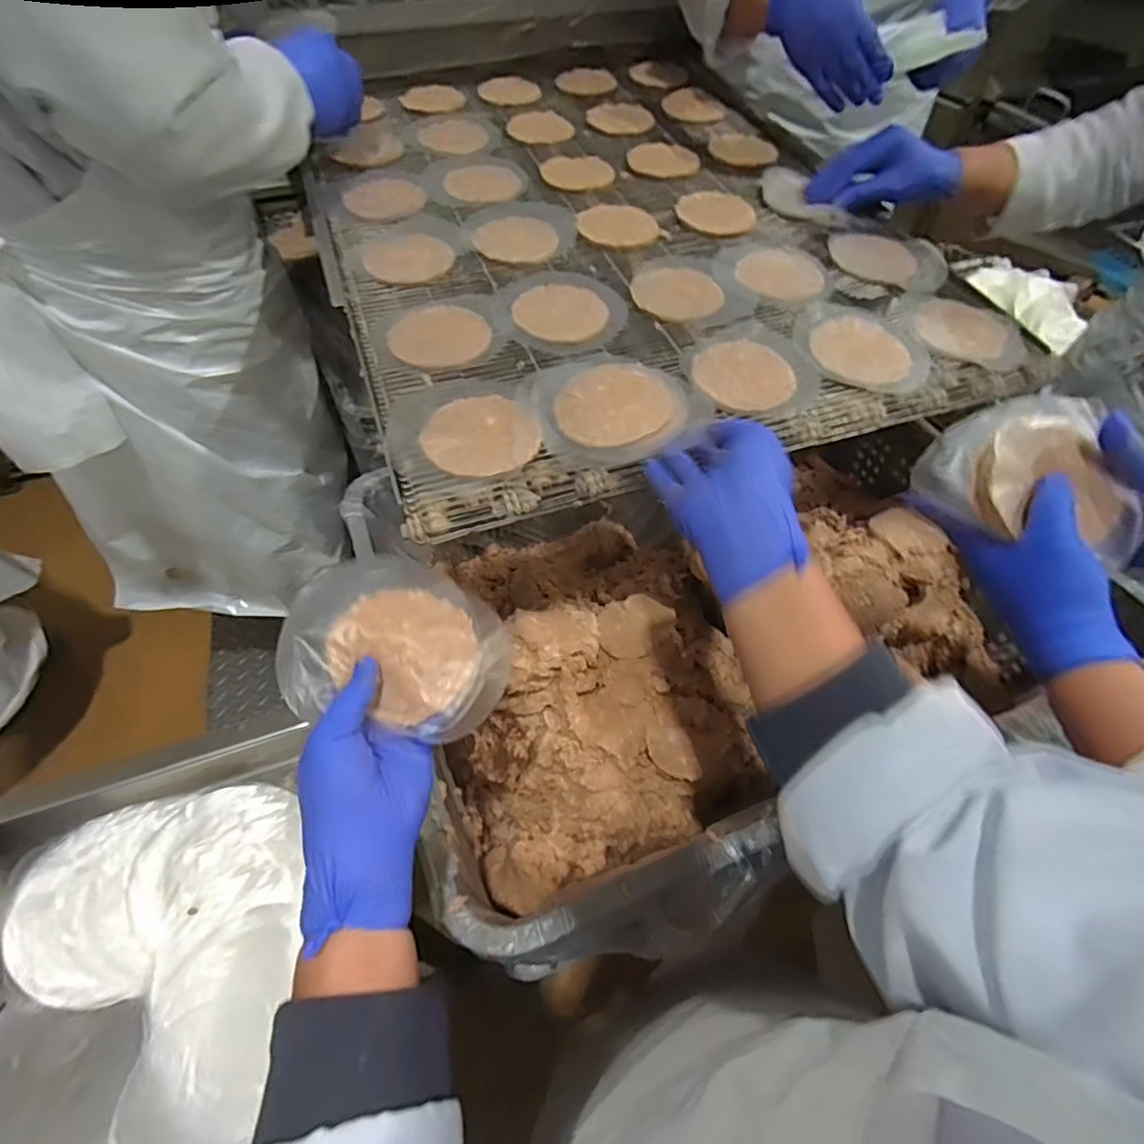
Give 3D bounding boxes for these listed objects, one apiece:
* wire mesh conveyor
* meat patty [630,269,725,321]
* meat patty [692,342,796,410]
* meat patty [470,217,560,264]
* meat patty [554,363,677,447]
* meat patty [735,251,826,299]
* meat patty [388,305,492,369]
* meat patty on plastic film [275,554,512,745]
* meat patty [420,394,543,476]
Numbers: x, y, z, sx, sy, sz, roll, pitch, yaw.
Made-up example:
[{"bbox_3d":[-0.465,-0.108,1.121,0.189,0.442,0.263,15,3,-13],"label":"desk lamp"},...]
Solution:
[{"bbox_3d":[0.028,-0.416,0.657,0.590,0.032,0.783,-17,59,-12],"label":"wire mesh conveyor"},{"bbox_3d":[0.100,-0.270,0.558,0.086,0.008,0.072,26,57,18],"label":"meat patty"},{"bbox_3d":[0.148,-0.169,0.498,0.082,0.011,0.079,0,53,0],"label":"meat patty"},{"bbox_3d":[-0.059,-0.349,0.608,0.086,0.017,0.066,-9,53,-8],"label":"meat patty"},{"bbox_3d":[0.034,-0.133,0.455,0.093,0.011,0.082,-22,56,-17],"label":"meat patty"},{"bbox_3d":[0.215,-0.306,0.595,0.090,0.011,0.072,30,58,20],"label":"meat patty"},{"bbox_3d":[-0.119,-0.212,0.516,0.085,0.008,0.087,-19,55,-15],"label":"meat patty"},{"bbox_3d":[-0.111,0.044,0.369,0.140,0.016,0.106,10,67,-4],"label":"meat patty on plastic film"},{"bbox_3d":[-0.070,-0.106,0.443,0.084,0.006,0.084,-18,55,-14],"label":"meat patty"}]

